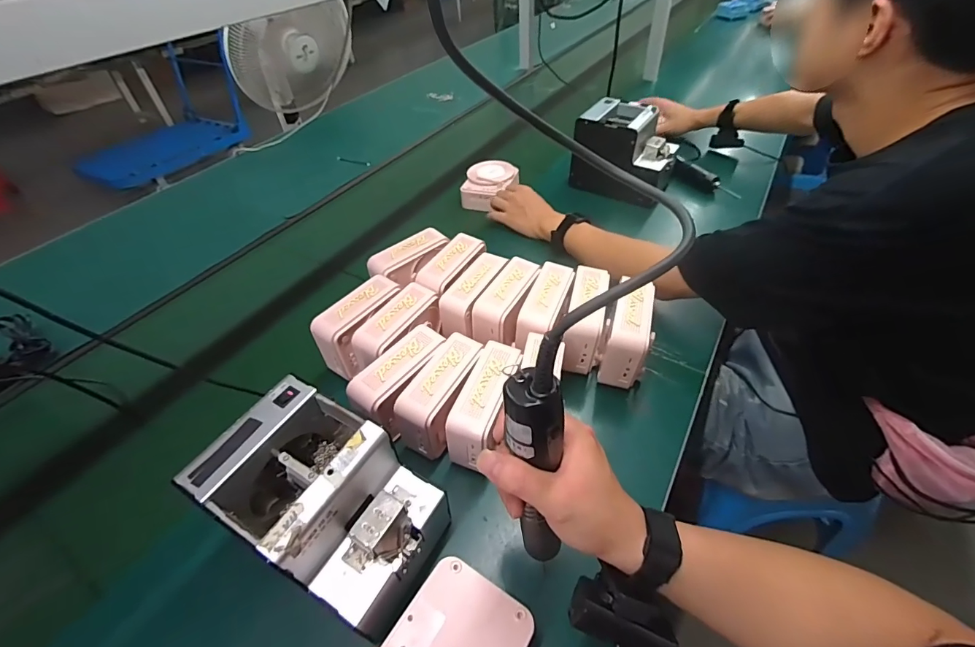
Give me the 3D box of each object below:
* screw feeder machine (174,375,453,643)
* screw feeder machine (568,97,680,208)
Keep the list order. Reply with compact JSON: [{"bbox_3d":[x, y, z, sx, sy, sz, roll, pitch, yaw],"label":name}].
[{"bbox_3d":[-0.143,0.166,0.396,0.167,0.146,0.118,19,50,22],"label":"screw feeder machine"},{"bbox_3d":[0.276,-0.349,0.864,0.189,0.137,0.144,21,51,23],"label":"screw feeder machine"}]

